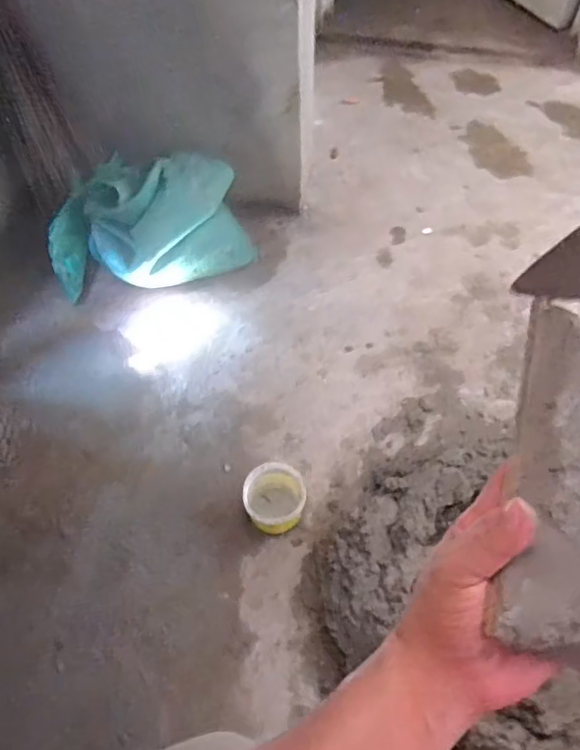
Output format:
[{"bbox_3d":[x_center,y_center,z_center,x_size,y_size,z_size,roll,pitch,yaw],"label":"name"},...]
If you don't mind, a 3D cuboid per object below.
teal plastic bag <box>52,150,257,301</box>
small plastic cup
[{"bbox_3d":[-0.236,-0.221,0.957,0.328,0.182,0.159,1,56,0],"label":"teal plastic bag"},{"bbox_3d":[-0.019,0.160,0.764,0.076,0.054,0.084,2,56,3],"label":"small plastic cup"}]

